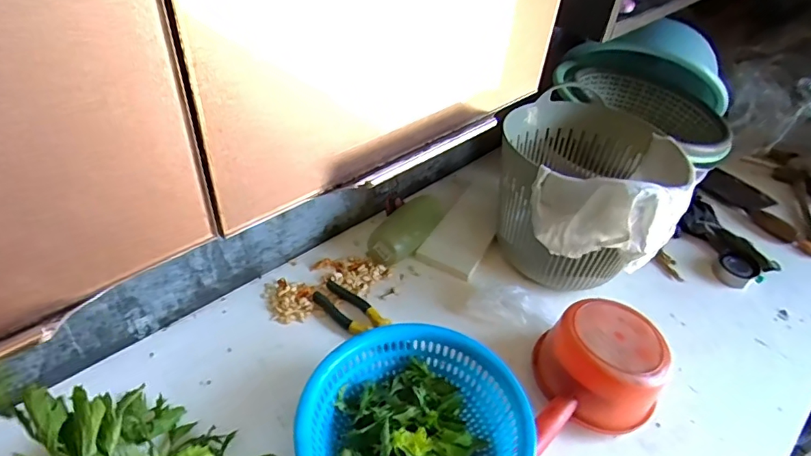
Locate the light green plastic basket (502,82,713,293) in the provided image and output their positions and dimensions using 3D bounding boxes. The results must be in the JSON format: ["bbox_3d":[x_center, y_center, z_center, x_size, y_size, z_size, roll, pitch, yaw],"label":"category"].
[{"bbox_3d":[0.274,-0.045,0.836,0.245,0.241,0.259,3,42,-3],"label":"light green plastic basket"}]

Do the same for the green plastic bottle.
[{"bbox_3d":[0.008,-0.004,0.881,0.071,0.075,0.161,25,46,21],"label":"green plastic bottle"}]

